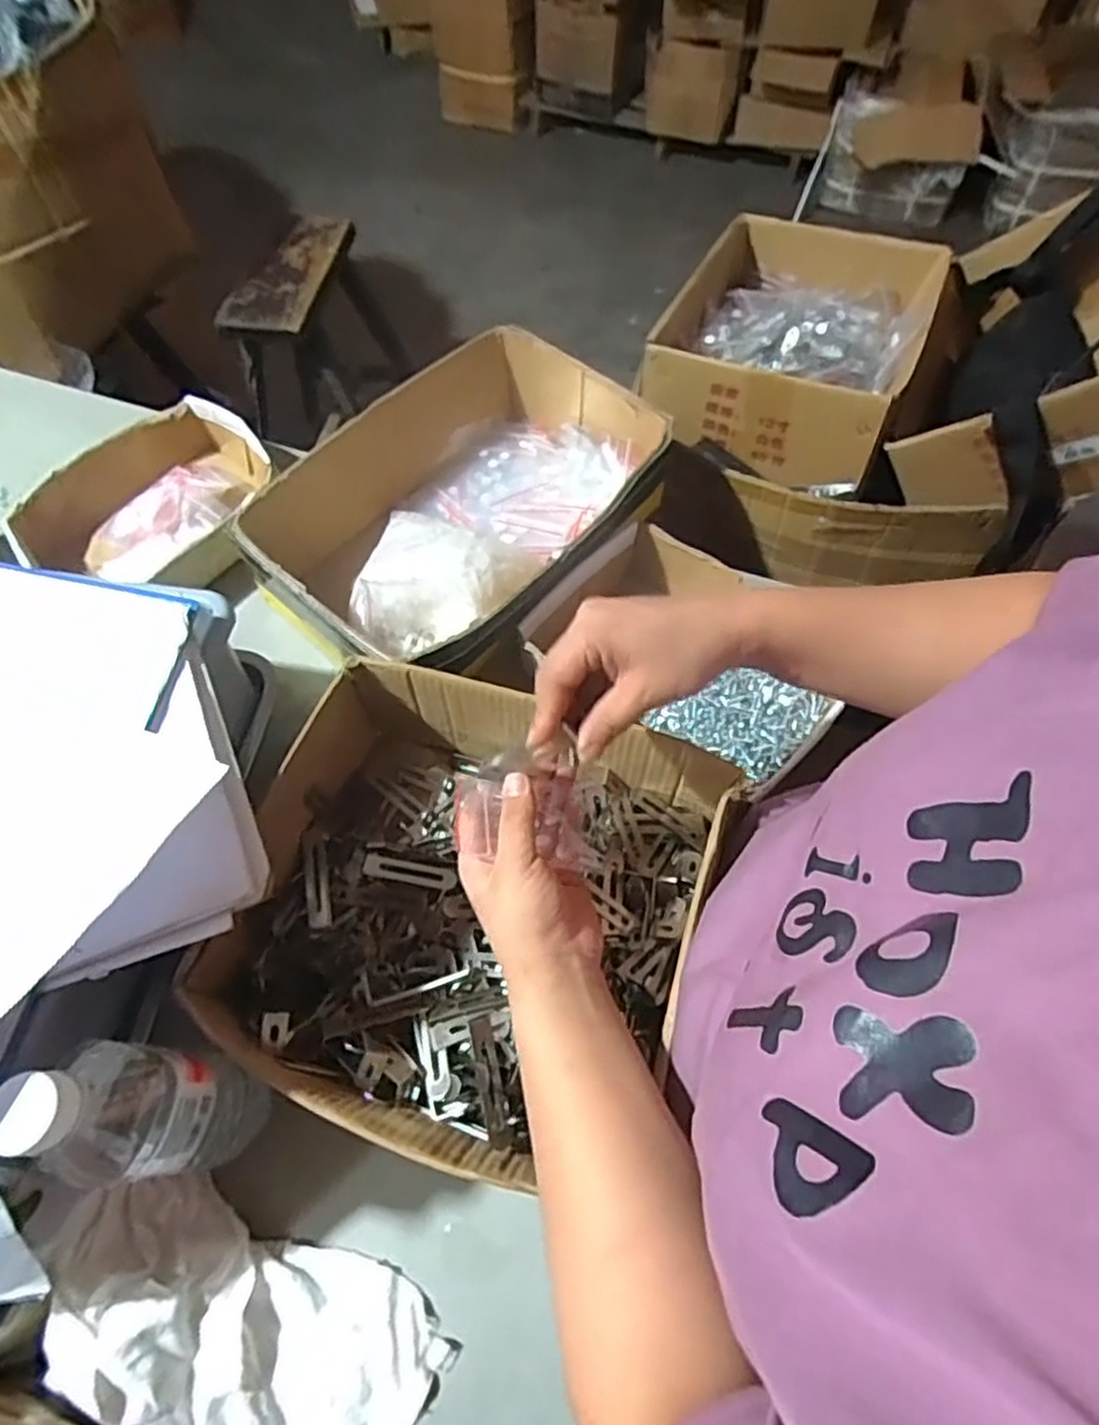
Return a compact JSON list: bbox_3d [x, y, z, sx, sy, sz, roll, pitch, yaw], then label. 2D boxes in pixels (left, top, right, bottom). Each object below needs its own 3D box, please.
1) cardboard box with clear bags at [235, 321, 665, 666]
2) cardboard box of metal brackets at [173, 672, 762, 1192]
[{"bbox_3d":[-0.071,-0.173,0.674,0.227,0.117,0.335,37,68,18],"label":"cardboard box with clear bags"},{"bbox_3d":[-0.064,0.133,0.509,0.307,0.124,0.277,17,64,9],"label":"cardboard box of metal brackets"}]

